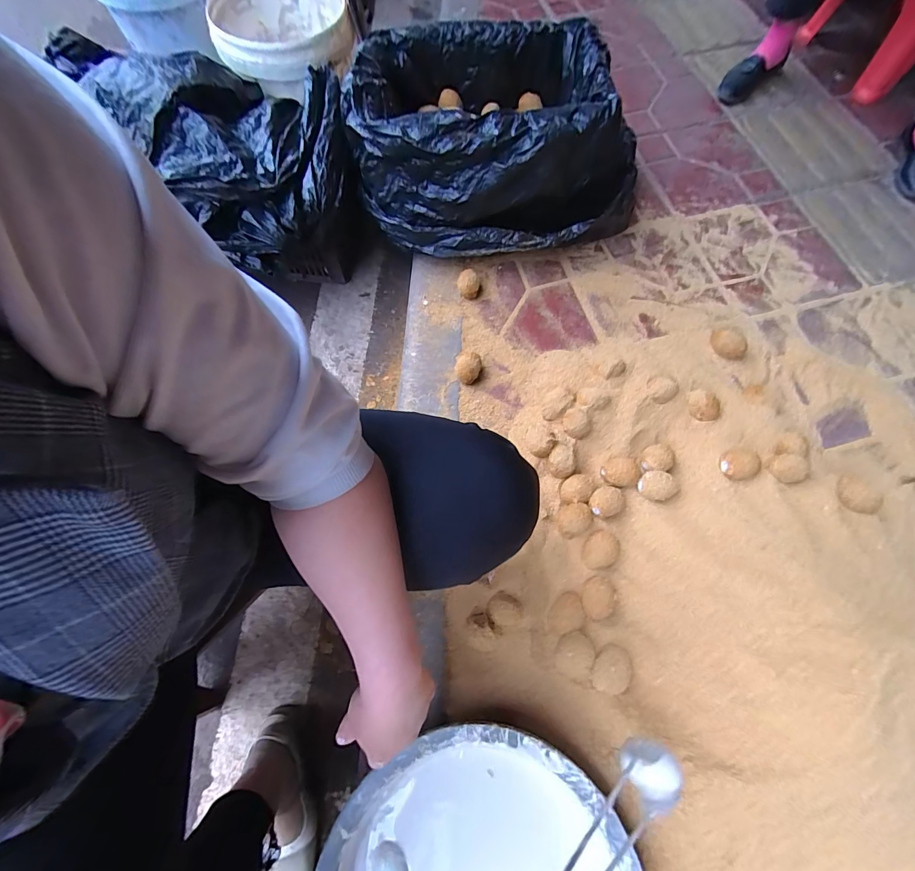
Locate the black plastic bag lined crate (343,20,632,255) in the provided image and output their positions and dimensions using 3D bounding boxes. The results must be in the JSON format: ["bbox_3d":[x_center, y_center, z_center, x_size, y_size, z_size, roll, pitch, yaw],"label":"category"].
[{"bbox_3d":[0.079,-0.631,0.827,0.578,0.212,0.431,-6,70,-4],"label":"black plastic bag lined crate"}]

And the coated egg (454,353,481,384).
[{"bbox_3d":[0.021,-0.144,0.788,0.051,0.040,0.078,-5,69,-3],"label":"coated egg"}]

